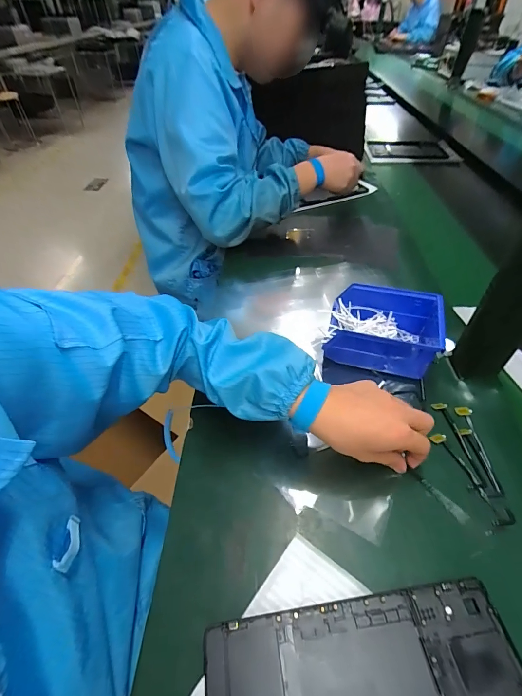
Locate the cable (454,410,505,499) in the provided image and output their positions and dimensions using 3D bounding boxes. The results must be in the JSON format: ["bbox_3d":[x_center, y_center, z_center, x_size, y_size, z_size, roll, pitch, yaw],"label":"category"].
[{"bbox_3d":[0.242,0.111,0.372,0.018,0.005,0.106,0,46,5],"label":"cable"}]

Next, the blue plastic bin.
[{"bbox_3d":[0.166,-0.021,0.460,0.137,0.075,0.103,10,47,14],"label":"blue plastic bin"}]

